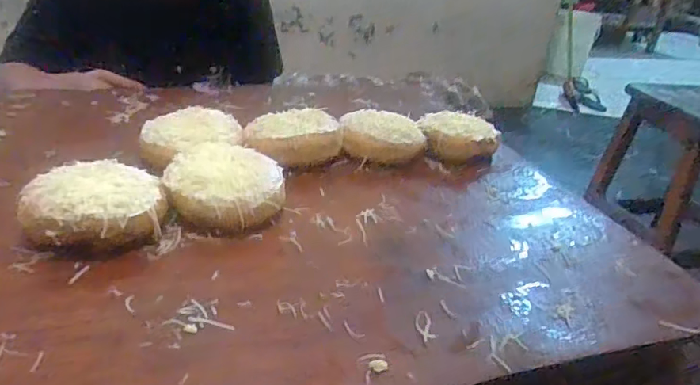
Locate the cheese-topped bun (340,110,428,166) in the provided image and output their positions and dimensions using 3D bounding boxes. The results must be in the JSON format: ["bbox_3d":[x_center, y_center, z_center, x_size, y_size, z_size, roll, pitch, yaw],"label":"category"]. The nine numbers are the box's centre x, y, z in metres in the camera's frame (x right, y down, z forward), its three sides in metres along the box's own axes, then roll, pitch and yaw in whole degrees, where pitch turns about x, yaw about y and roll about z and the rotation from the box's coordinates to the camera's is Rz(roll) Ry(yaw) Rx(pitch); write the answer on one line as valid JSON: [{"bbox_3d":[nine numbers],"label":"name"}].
[{"bbox_3d":[0.037,-0.060,0.595,0.096,0.040,0.077,10,28,6],"label":"cheese-topped bun"}]

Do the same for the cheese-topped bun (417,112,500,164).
[{"bbox_3d":[0.124,-0.062,0.625,0.095,0.036,0.079,13,28,12],"label":"cheese-topped bun"}]

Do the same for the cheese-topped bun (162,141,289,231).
[{"bbox_3d":[-0.105,-0.004,0.458,0.095,0.039,0.098,-1,29,-15],"label":"cheese-topped bun"}]

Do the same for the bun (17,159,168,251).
[{"bbox_3d":[-0.192,0.010,0.408,0.099,0.043,0.096,-11,32,-30],"label":"bun"}]

